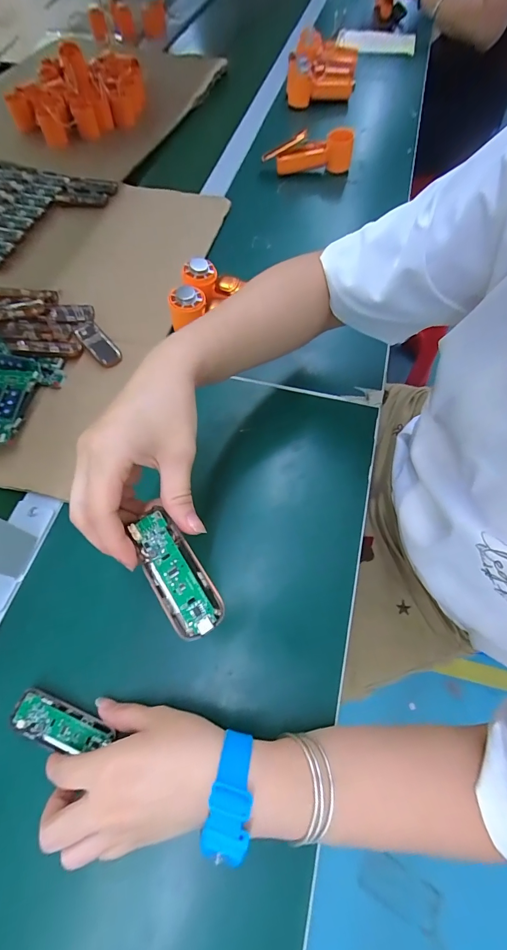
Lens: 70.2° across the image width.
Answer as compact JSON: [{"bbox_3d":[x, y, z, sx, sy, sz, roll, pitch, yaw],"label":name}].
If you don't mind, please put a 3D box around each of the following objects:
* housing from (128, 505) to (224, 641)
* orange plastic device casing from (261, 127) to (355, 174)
[{"bbox_3d":[-0.048,0.058,0.220,0.031,0.008,0.080,-30,68,-15],"label":"housing"},{"bbox_3d":[0.094,-0.557,0.628,0.155,0.058,0.036,-9,65,-3],"label":"orange plastic device casing"}]

